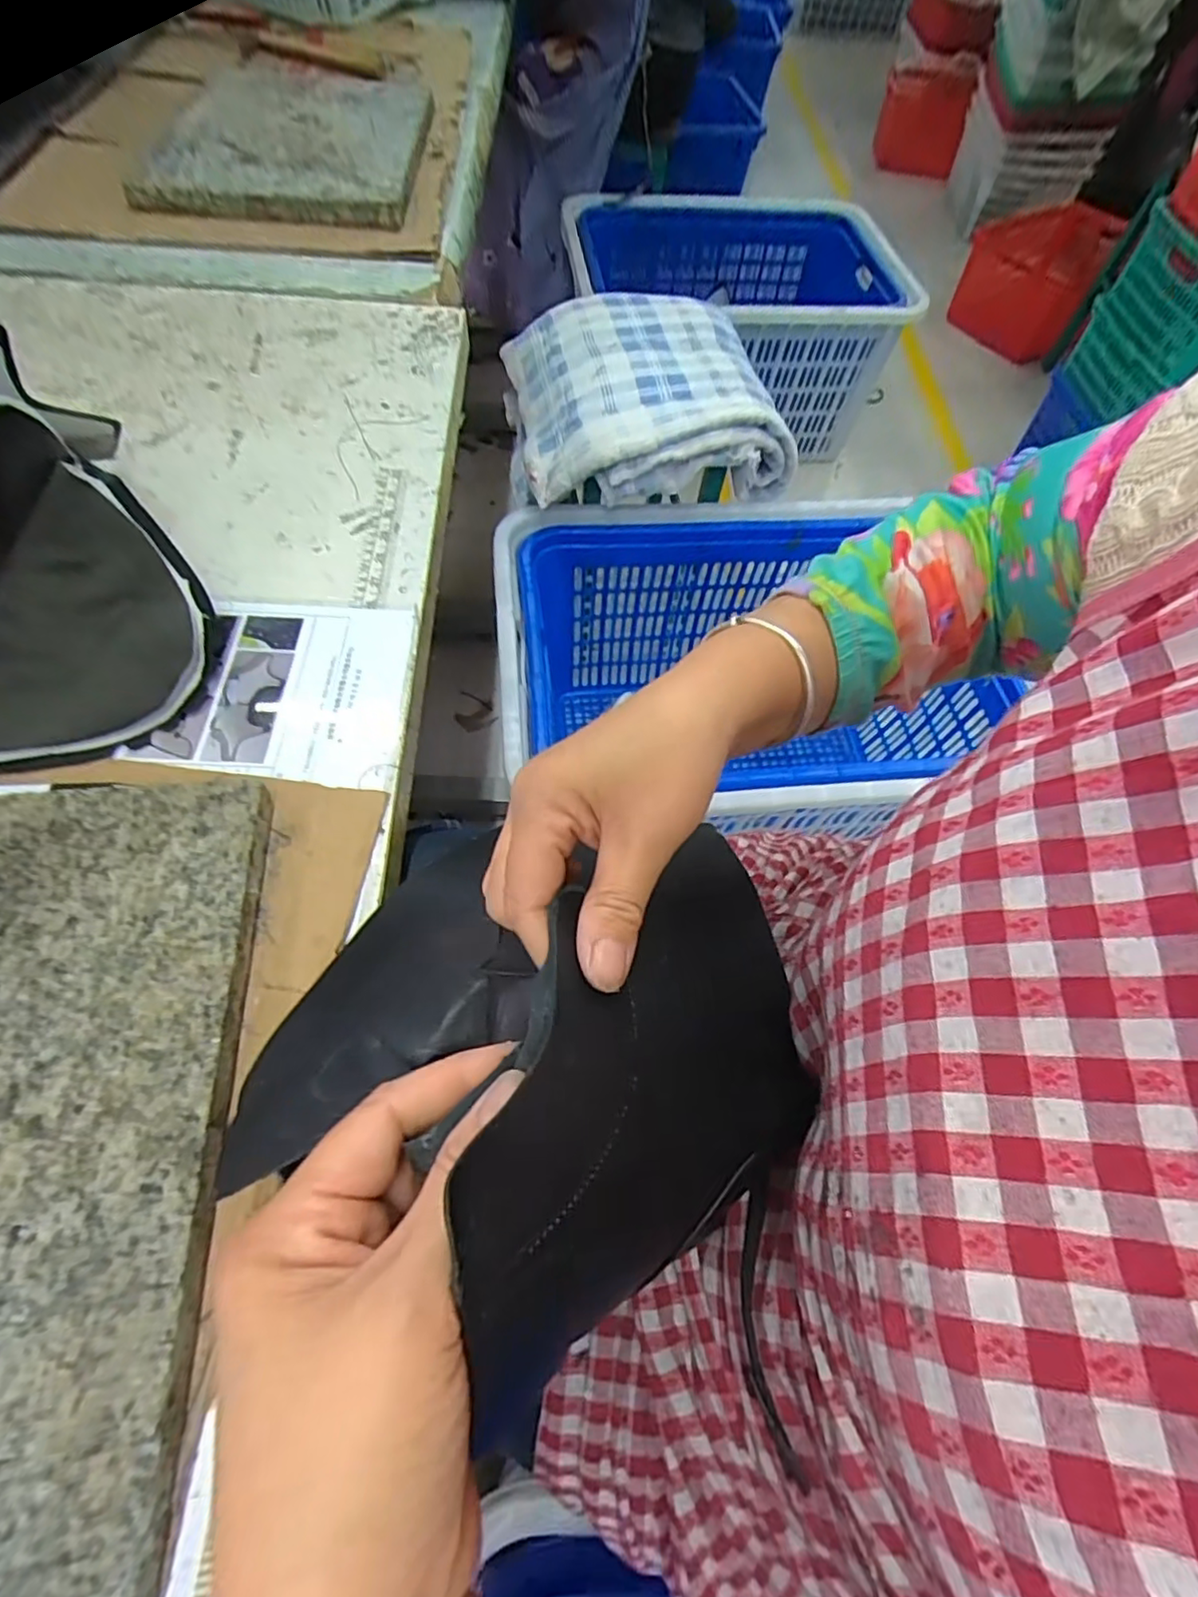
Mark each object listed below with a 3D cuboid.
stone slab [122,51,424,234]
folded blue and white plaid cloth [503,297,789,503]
[{"bbox_3d":[-0.383,-0.852,0.791,0.314,0.034,0.455,-2,63,-5],"label":"stone slab"},{"bbox_3d":[0.071,-0.681,1.057,0.435,0.122,0.412,-10,64,-9],"label":"folded blue and white plaid cloth"}]

